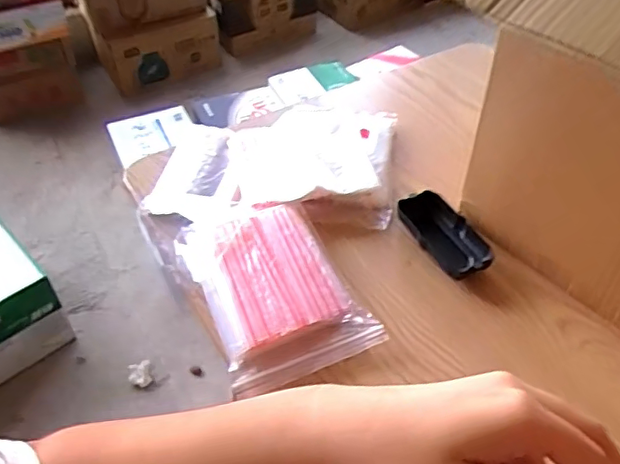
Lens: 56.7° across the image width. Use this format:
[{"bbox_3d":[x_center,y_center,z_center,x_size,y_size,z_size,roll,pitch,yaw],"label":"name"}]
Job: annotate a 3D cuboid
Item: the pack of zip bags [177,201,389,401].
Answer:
[{"bbox_3d":[-0.035,0.054,0.552,0.134,0.043,0.185,-18,48,-16],"label":"pack of zip bags"}]

